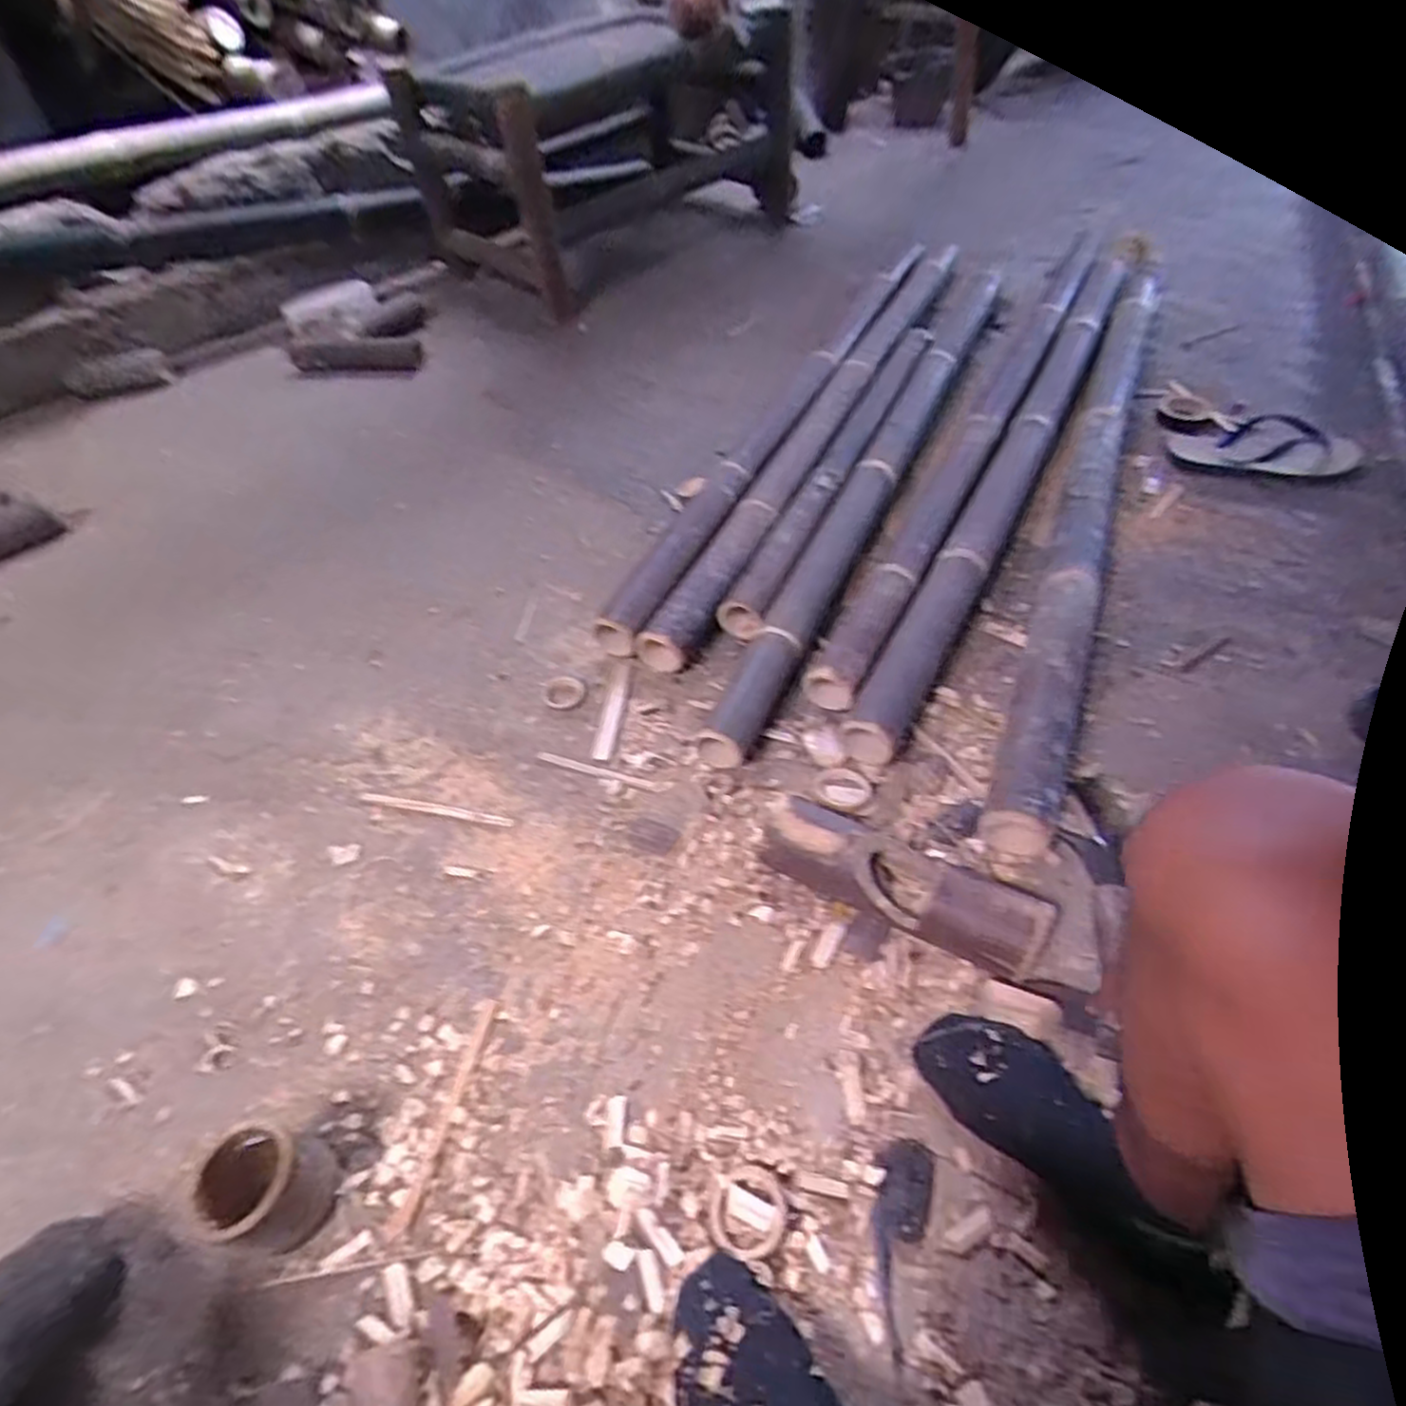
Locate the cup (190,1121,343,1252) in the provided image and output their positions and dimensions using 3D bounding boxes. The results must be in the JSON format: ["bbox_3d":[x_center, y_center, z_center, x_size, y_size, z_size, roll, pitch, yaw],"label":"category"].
[{"bbox_3d":[-0.343,0.386,0.606,0.073,0.091,0.083,1,50,3],"label":"cup"}]

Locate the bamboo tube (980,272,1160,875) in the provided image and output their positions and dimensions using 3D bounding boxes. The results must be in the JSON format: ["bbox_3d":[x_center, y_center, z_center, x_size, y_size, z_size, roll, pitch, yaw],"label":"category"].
[{"bbox_3d":[0.616,-0.373,1.190,0.073,0.083,1.444,17,53,18],"label":"bamboo tube"}]

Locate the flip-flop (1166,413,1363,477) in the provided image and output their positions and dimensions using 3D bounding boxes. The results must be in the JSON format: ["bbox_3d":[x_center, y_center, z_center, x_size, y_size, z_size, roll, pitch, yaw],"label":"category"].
[{"bbox_3d":[0.914,-0.421,1.236,0.273,0.050,0.140,9,64,15],"label":"flip-flop"}]

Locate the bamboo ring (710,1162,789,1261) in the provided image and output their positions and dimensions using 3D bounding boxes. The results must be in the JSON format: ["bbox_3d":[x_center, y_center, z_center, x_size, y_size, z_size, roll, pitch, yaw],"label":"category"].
[{"bbox_3d":[0.037,0.407,0.606,0.059,0.013,0.065,26,55,22],"label":"bamboo ring"}]

